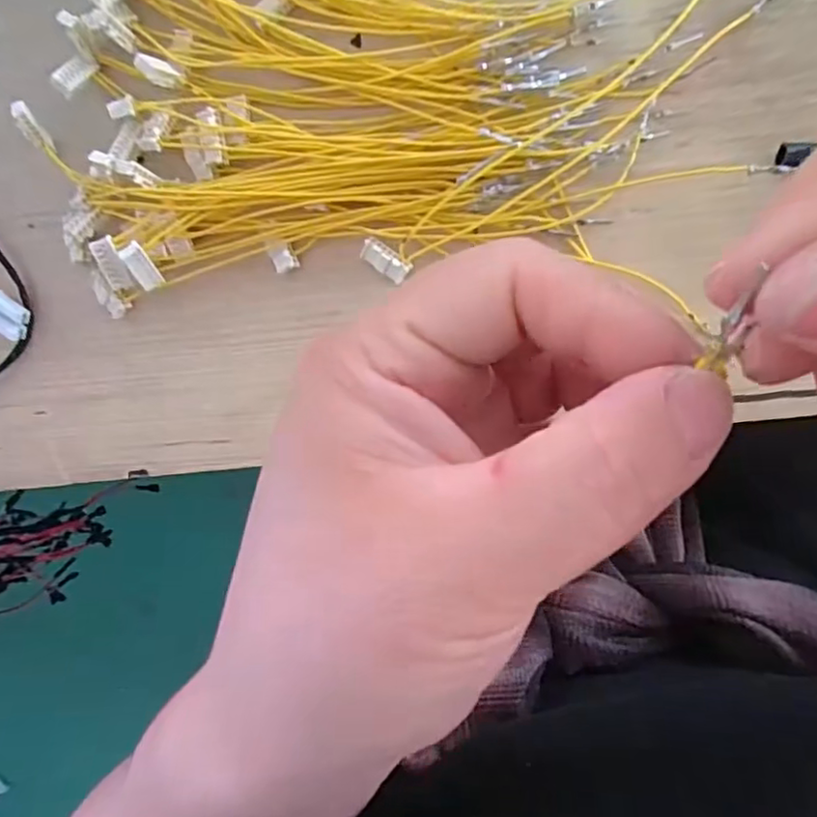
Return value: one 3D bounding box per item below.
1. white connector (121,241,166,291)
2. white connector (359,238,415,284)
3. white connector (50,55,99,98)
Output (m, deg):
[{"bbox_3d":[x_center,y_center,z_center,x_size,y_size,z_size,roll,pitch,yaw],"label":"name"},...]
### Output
[{"bbox_3d":[-0.102,-0.054,0.236,0.007,0.019,0.006,-15,46,9],"label":"white connector"},{"bbox_3d":[-0.009,-0.056,0.233,0.020,0.004,0.010,35,98,4],"label":"white connector"},{"bbox_3d":[-0.131,-0.131,0.238,0.006,0.007,0.018,35,69,6],"label":"white connector"}]

